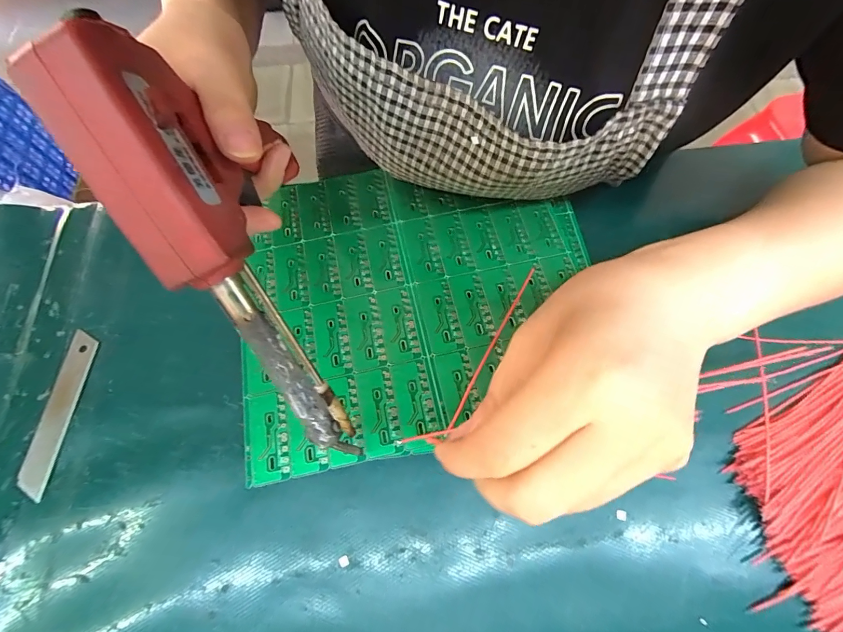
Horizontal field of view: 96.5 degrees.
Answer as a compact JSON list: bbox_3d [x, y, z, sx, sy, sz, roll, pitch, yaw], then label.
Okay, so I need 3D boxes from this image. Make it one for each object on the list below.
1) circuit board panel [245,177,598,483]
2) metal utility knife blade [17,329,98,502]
[{"bbox_3d":[-0.001,-0.017,0.235,0.213,0.004,0.186,-9,68,-2],"label":"circuit board panel"},{"bbox_3d":[-0.223,0.057,0.231,0.020,0.004,0.096,2,68,-2],"label":"metal utility knife blade"}]

